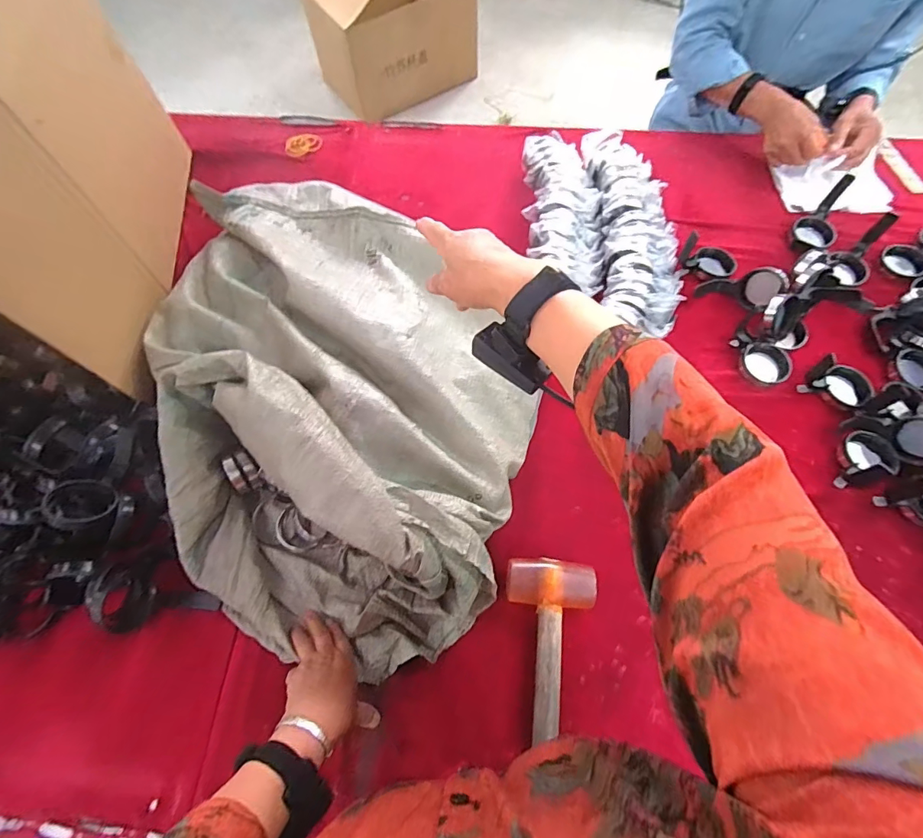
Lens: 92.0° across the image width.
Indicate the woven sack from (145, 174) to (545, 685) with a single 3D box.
[{"bbox_3d":[-0.186,-0.071,0.630,0.462,0.172,0.761,-18,68,-6],"label":"woven sack"}]

